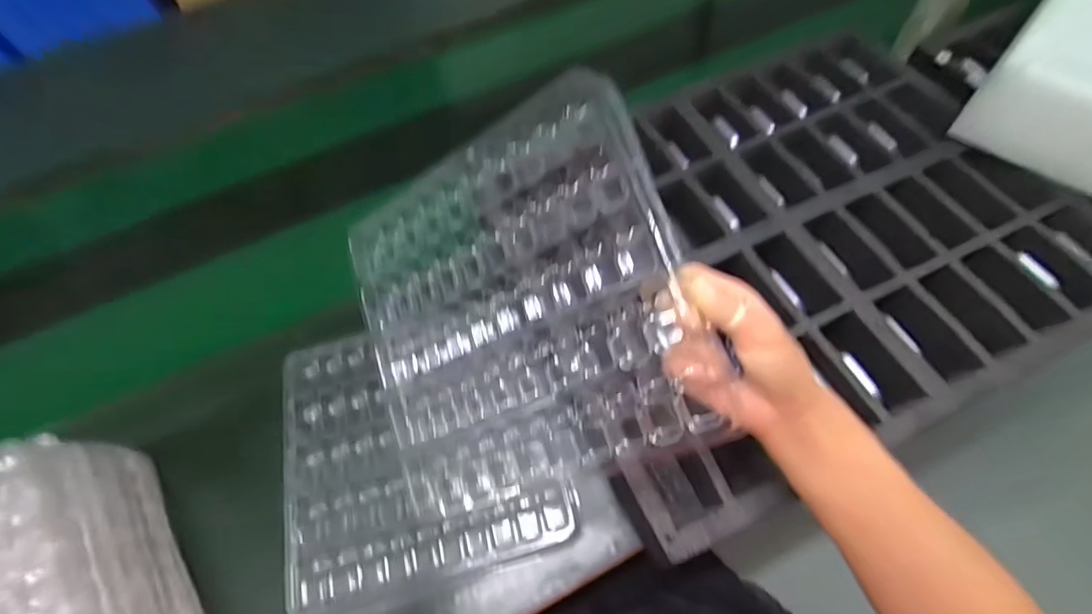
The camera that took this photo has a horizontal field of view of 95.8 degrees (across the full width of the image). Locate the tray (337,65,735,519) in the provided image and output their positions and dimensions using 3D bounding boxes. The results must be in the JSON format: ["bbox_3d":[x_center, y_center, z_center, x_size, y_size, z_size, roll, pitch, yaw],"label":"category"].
[{"bbox_3d":[-0.031,-0.001,0.371,0.263,0.030,0.259,-24,78,25],"label":"tray"}]

